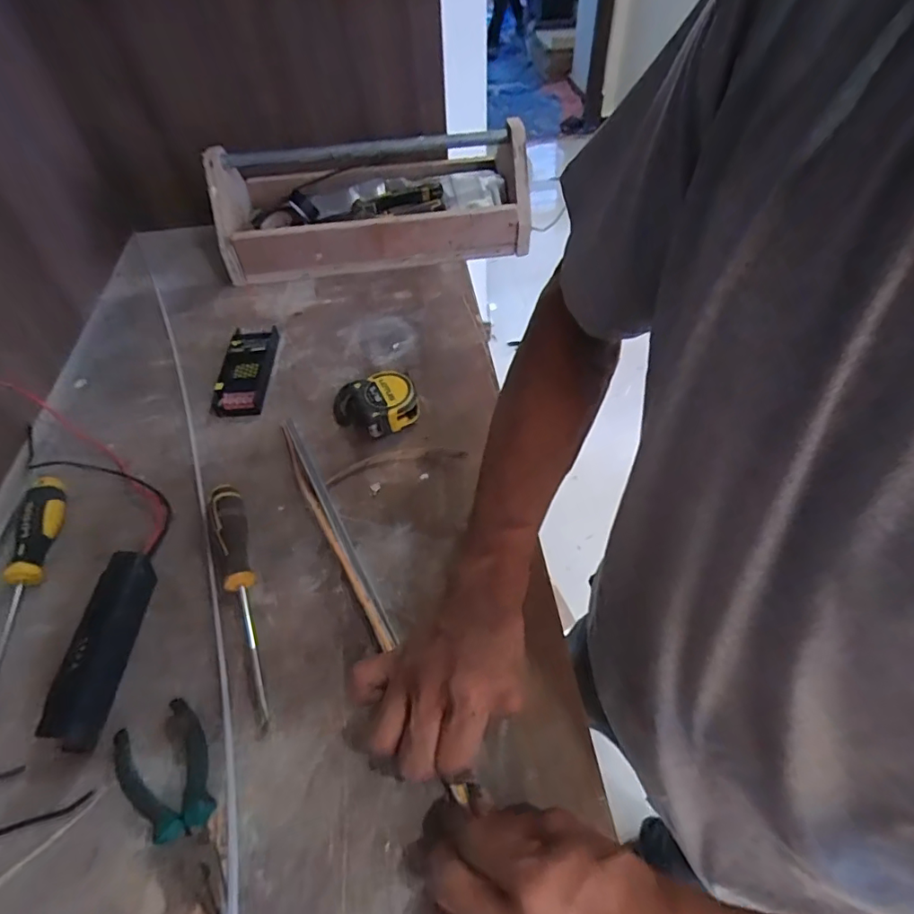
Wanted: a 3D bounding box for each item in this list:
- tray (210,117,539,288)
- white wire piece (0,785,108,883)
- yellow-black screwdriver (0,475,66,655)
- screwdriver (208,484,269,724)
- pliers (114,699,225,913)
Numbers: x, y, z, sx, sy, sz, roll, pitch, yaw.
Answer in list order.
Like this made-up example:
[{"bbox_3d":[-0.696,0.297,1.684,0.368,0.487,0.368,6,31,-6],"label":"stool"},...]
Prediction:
[{"bbox_3d":[-0.129,-0.403,0.815,0.455,0.142,0.208,-8,51,-3],"label":"tray"},{"bbox_3d":[-0.287,0.268,0.357,0.010,0.004,0.104,31,59,25],"label":"white wire piece"},{"bbox_3d":[-0.381,0.118,0.461,0.032,0.032,0.252,-11,51,-5],"label":"yellow-black screwdriver"},{"bbox_3d":[-0.185,0.110,0.452,0.026,0.033,0.209,-18,52,-11],"label":"screwdriver"},{"bbox_3d":[-0.184,0.236,0.359,0.059,0.019,0.143,-37,58,-24],"label":"pliers"}]

